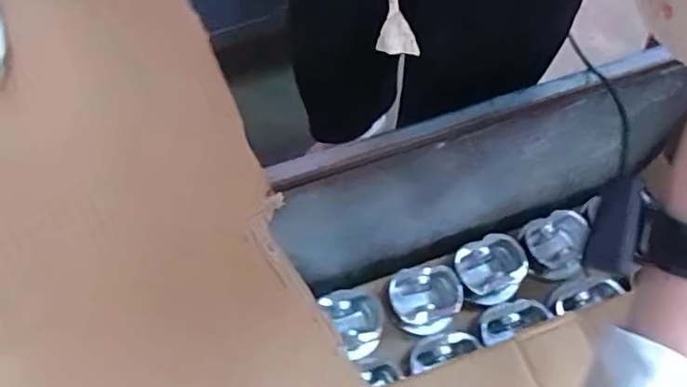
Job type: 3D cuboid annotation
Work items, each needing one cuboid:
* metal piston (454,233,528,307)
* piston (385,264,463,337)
[{"bbox_3d":[0.211,0.107,0.776,0.090,0.056,0.082,-1,63,1],"label":"metal piston"},{"bbox_3d":[0.113,0.147,0.760,0.093,0.051,0.081,-10,63,-4],"label":"piston"}]

